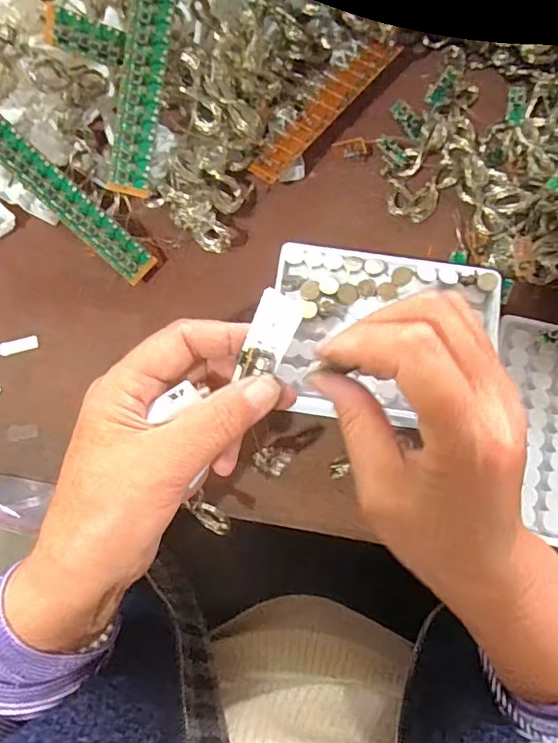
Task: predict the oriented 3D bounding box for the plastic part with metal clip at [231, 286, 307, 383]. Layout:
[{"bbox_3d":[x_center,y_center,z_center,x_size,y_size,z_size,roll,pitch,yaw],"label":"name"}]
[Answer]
[{"bbox_3d":[-0.005,-0.015,0.240,0.019,0.009,0.045,27,113,5],"label":"plastic part with metal clip"}]

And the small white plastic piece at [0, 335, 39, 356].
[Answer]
[{"bbox_3d":[-0.161,-0.016,0.318,0.024,0.004,0.008,-15,80,-3],"label":"small white plastic piece"}]

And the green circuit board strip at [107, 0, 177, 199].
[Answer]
[{"bbox_3d":[-0.073,-0.163,0.281,0.020,0.005,0.128,7,102,-25],"label":"green circuit board strip"}]

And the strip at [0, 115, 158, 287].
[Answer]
[{"bbox_3d":[-0.128,-0.103,0.306,0.126,0.007,0.021,43,82,-13],"label":"strip"}]

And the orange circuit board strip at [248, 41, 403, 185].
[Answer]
[{"bbox_3d":[0.029,-0.166,0.327,0.020,0.007,0.121,41,84,13],"label":"orange circuit board strip"}]

